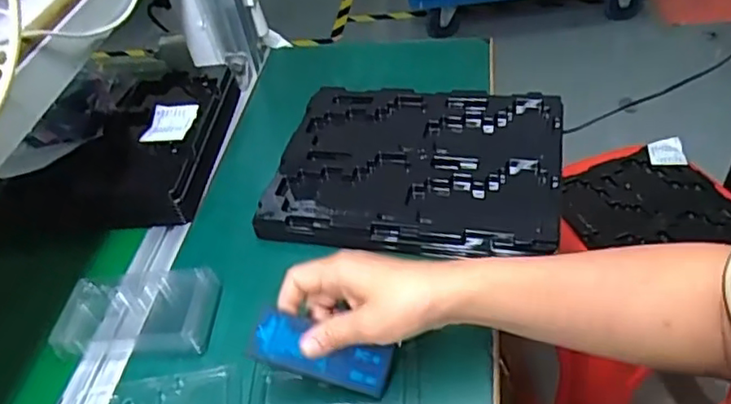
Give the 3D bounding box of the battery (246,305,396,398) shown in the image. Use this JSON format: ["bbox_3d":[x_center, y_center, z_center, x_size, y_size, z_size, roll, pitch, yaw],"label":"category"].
[{"bbox_3d":[-0.031,0.110,0.447,0.102,0.007,0.037,20,78,-8],"label":"battery"}]

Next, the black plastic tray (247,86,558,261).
[{"bbox_3d":[0.052,-0.039,0.615,0.276,0.031,0.214,6,48,12],"label":"black plastic tray"}]

